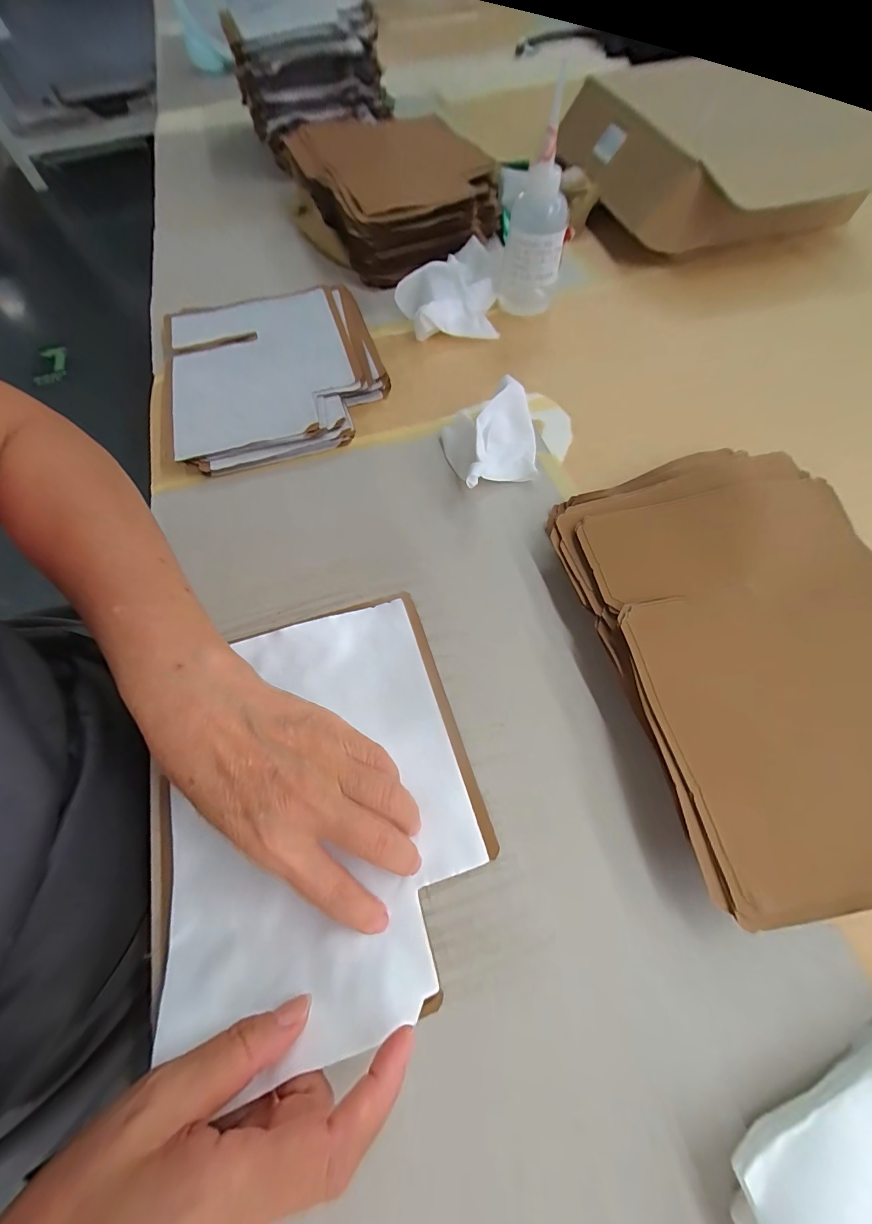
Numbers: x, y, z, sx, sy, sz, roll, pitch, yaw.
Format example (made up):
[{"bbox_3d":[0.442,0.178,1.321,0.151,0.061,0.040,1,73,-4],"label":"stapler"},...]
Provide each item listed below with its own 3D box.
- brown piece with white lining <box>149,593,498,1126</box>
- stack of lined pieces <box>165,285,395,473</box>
[{"bbox_3d":[-0.077,0.112,0.246,0.196,0.022,0.237,-18,65,-7],"label":"brown piece with white lining"},{"bbox_3d":[-0.170,-0.259,0.429,0.212,0.028,0.247,-16,65,-7],"label":"stack of lined pieces"}]

